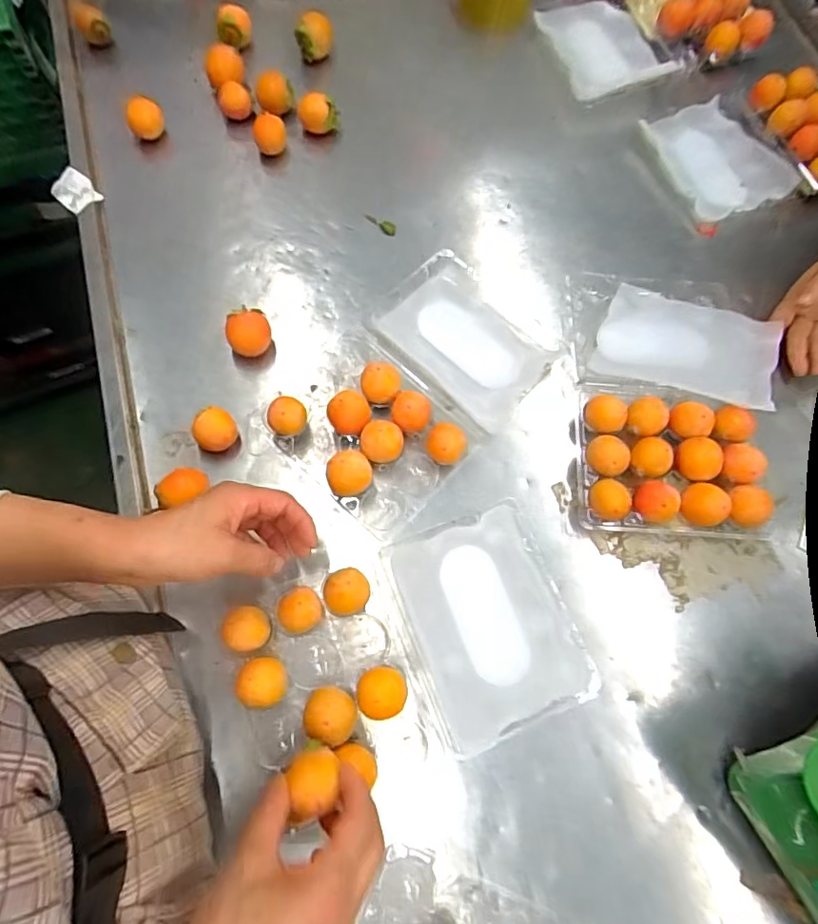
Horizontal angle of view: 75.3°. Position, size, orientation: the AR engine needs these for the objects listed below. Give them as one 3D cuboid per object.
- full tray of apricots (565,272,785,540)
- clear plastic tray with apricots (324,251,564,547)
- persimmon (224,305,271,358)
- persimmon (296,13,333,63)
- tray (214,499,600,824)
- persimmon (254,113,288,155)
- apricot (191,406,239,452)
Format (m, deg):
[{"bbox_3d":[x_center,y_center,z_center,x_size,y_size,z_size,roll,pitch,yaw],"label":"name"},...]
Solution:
[{"bbox_3d":[0.282,-0.073,0.567,0.209,0.043,0.305,5,72,-2],"label":"full tray of apricots"},{"bbox_3d":[0.011,-0.084,0.556,0.186,0.052,0.291,40,74,9],"label":"clear plastic tray with apricots"},{"bbox_3d":[-0.170,-0.134,0.571,0.046,0.045,0.044,1,72,-3],"label":"persimmon"},{"bbox_3d":[-0.126,-0.568,0.711,0.048,0.048,0.045,-7,73,-6],"label":"persimmon"},{"bbox_3d":[0.004,0.166,0.478,0.283,0.069,0.188,-18,72,-8],"label":"tray"},{"bbox_3d":[-0.173,-0.406,0.658,0.038,0.031,0.038,-16,74,-9],"label":"persimmon"},{"bbox_3d":[-0.192,-0.029,0.535,0.040,0.038,0.040,1,72,-3],"label":"apricot"}]

